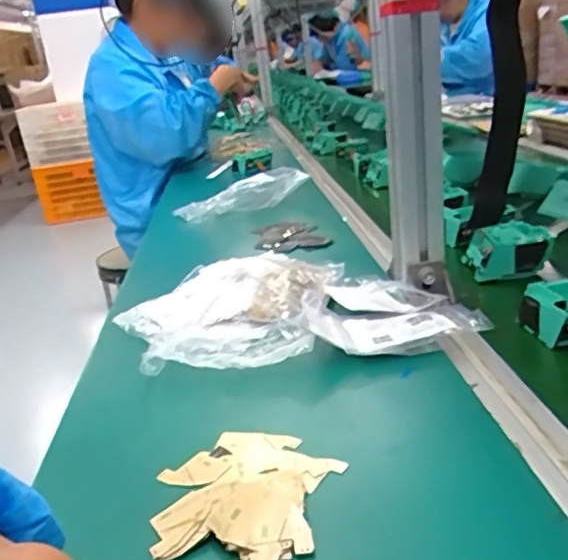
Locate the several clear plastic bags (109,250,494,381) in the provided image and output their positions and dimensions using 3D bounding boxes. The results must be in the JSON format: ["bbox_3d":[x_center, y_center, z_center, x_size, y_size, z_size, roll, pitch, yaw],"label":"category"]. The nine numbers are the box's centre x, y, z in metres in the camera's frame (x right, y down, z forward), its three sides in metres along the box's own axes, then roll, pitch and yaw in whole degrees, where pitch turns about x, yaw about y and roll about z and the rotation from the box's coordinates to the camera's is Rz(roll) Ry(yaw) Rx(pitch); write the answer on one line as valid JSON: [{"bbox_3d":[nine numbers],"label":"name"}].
[{"bbox_3d":[0.000,0.020,0.574,0.302,0.035,0.209,-7,21,0],"label":"several clear plastic bags"}]

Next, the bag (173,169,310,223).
[{"bbox_3d":[-0.071,-0.144,1.021,0.217,0.045,0.091,-13,20,-15],"label":"bag"}]

